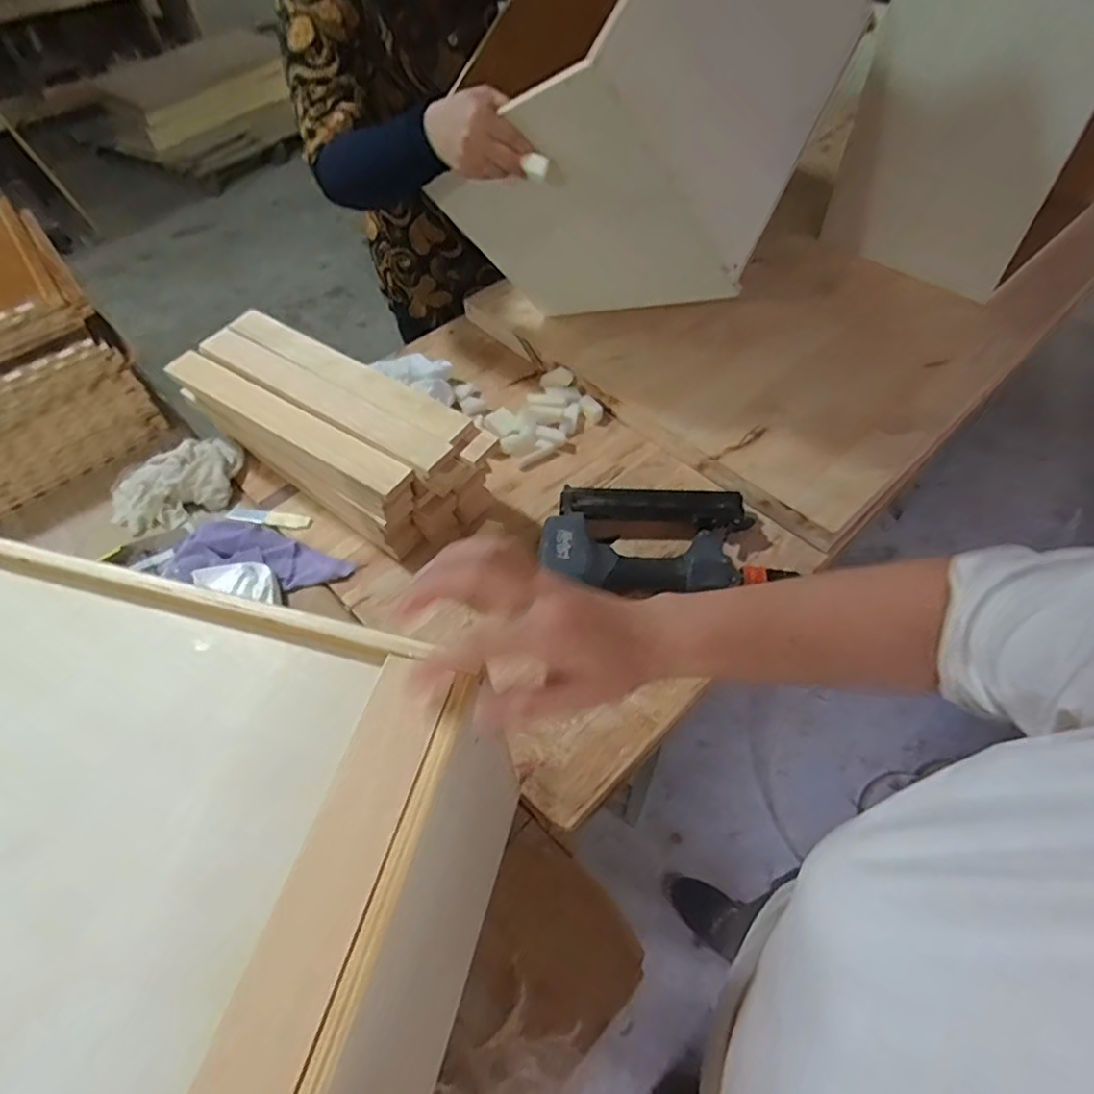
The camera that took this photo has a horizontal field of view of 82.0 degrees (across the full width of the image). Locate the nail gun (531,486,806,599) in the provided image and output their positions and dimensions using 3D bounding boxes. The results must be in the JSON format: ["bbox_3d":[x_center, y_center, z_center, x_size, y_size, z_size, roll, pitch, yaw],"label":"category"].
[{"bbox_3d":[0.122,-0.006,0.694,0.253,0.059,0.150,-1,52,2],"label":"nail gun"}]

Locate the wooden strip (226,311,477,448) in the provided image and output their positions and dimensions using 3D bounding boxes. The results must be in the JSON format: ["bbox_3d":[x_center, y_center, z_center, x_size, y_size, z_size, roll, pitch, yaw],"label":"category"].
[{"bbox_3d":[-0.235,-0.201,0.723,0.374,0.021,0.046,30,59,23],"label":"wooden strip"}]

